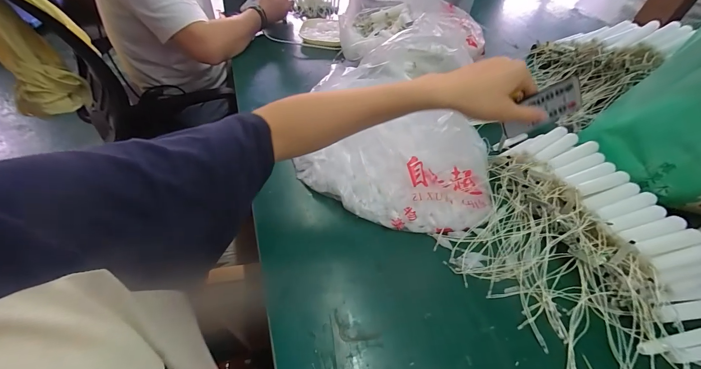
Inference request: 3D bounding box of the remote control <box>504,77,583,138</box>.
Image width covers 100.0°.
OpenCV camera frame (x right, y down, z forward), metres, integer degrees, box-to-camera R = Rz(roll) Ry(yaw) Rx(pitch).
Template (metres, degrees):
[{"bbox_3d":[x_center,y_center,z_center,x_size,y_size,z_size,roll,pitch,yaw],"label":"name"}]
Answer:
[{"bbox_3d":[0.215,-0.083,0.332,0.082,0.041,0.004,-24,29,15],"label":"remote control"}]

